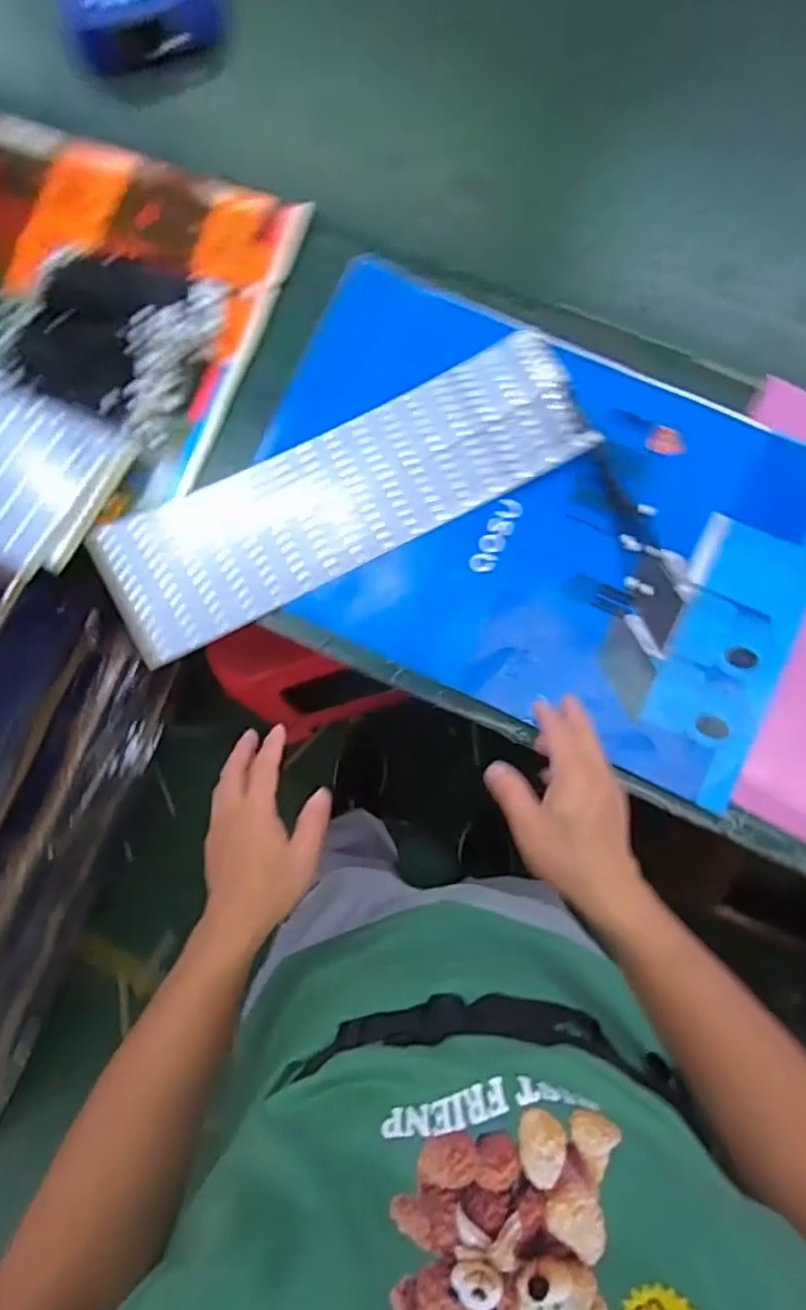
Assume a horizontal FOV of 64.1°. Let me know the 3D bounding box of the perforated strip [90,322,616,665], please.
[{"bbox_3d":[-0.055,-0.152,0.599,0.456,0.034,0.137,-27,81,0],"label":"perforated strip"}]

